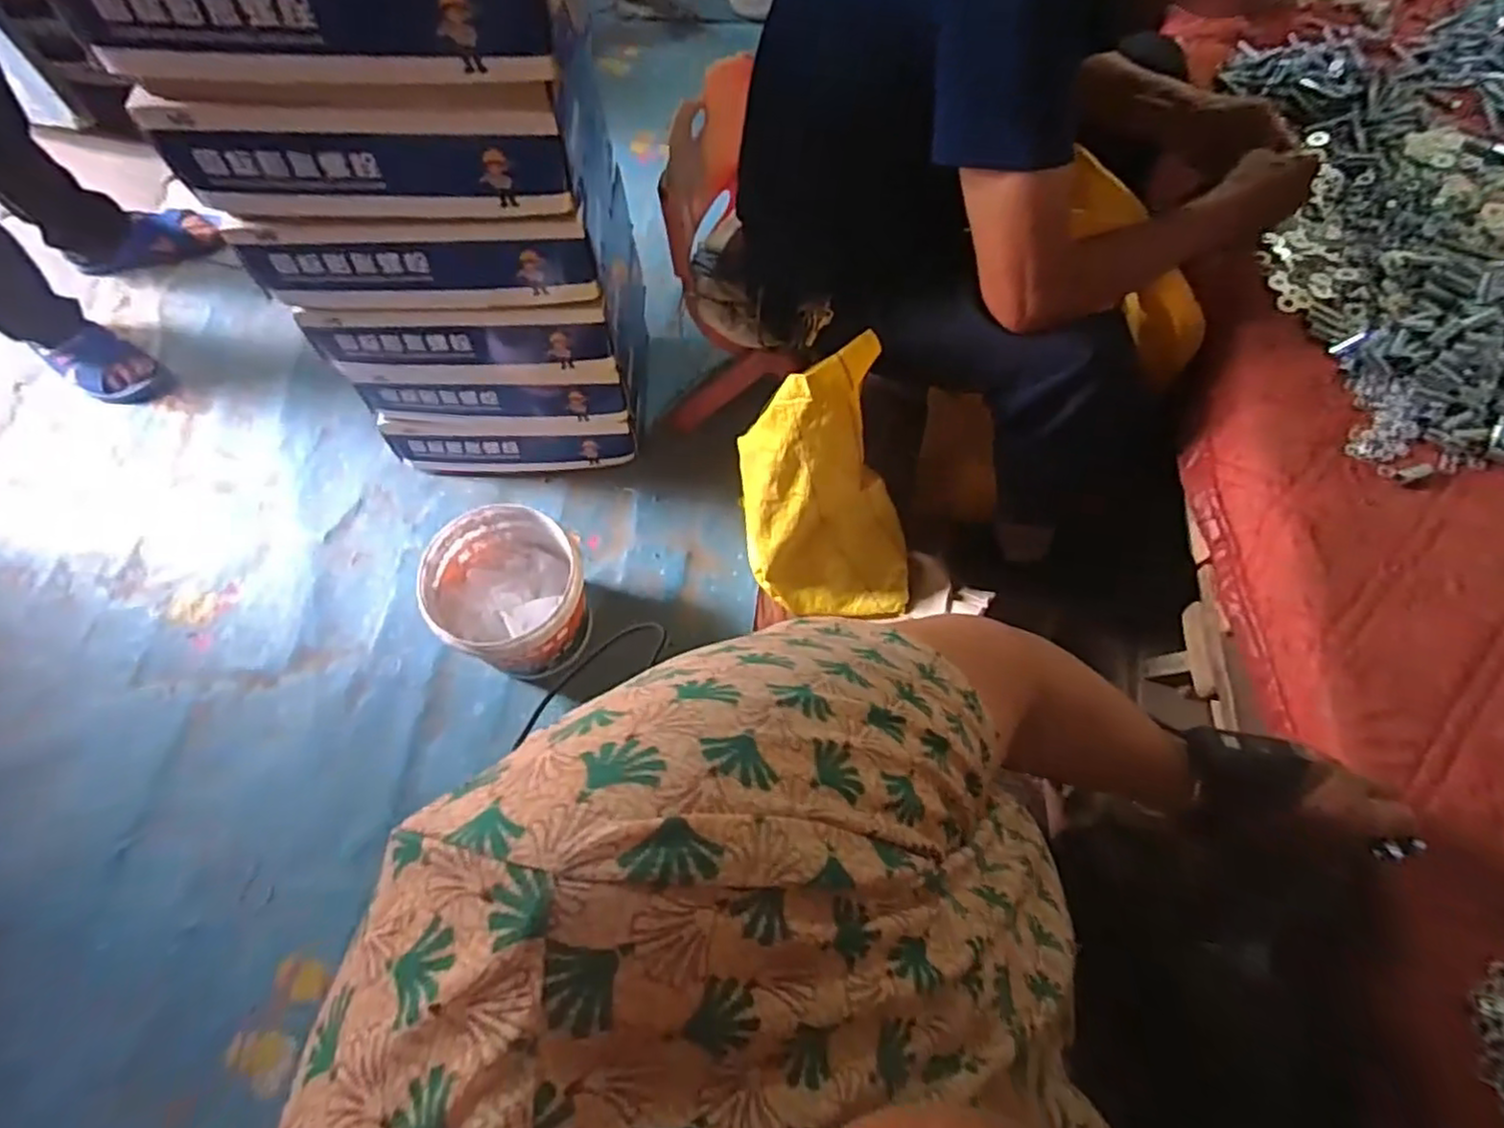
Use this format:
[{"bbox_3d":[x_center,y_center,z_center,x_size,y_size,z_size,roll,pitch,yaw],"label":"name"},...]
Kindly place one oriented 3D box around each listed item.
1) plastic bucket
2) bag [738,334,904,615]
[{"bbox_3d":[-0.342,0.052,1.035,0.208,0.183,0.201,0,65,0],"label":"plastic bucket"},{"bbox_3d":[0.117,-0.084,0.931,0.236,0.446,0.148,4,65,2],"label":"bag"}]

